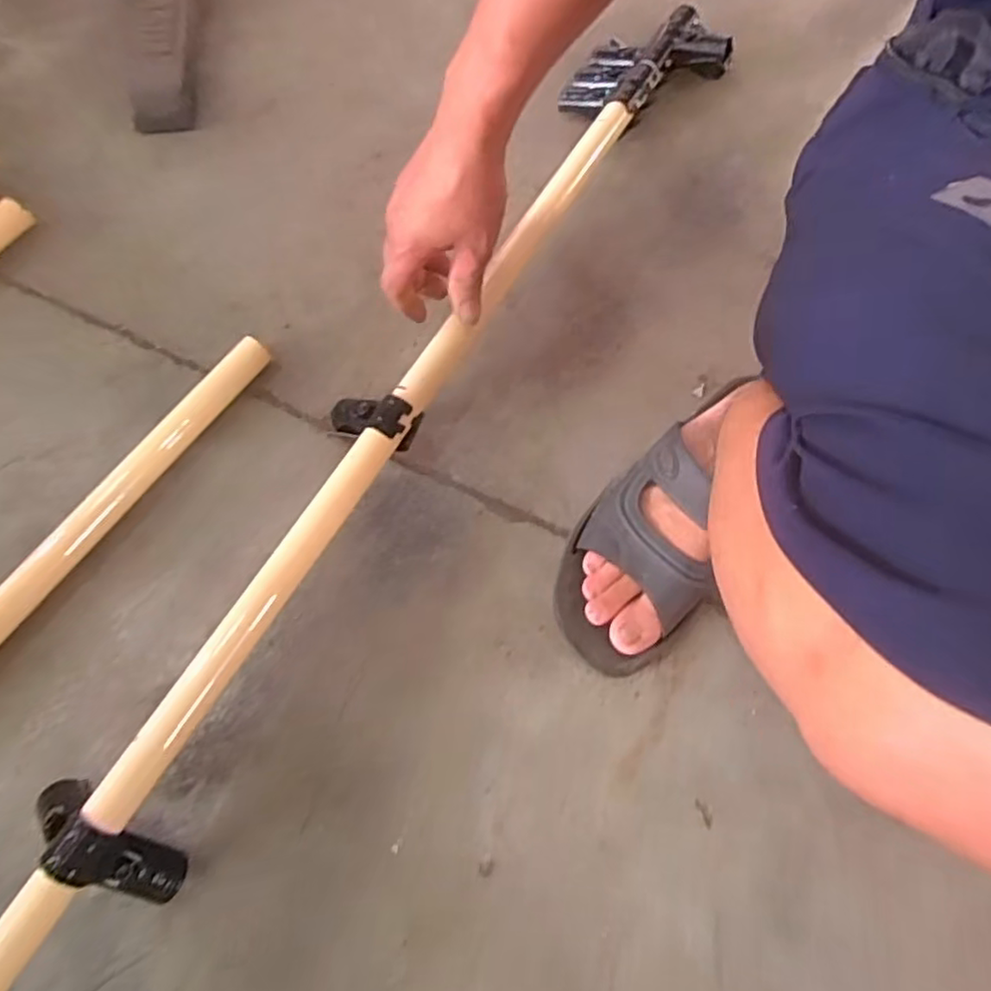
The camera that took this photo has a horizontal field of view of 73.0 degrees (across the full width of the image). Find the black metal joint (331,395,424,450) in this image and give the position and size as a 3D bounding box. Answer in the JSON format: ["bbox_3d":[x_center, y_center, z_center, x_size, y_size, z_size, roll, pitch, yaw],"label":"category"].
[{"bbox_3d":[-0.102,-0.062,0.537,0.089,0.031,0.032,11,68,36],"label":"black metal joint"}]

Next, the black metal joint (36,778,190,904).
[{"bbox_3d":[-0.255,0.222,0.434,0.113,0.069,0.034,29,74,9],"label":"black metal joint"}]

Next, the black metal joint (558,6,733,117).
[{"bbox_3d":[0.146,-0.424,0.674,0.163,0.041,0.084,-31,74,-10],"label":"black metal joint"}]

